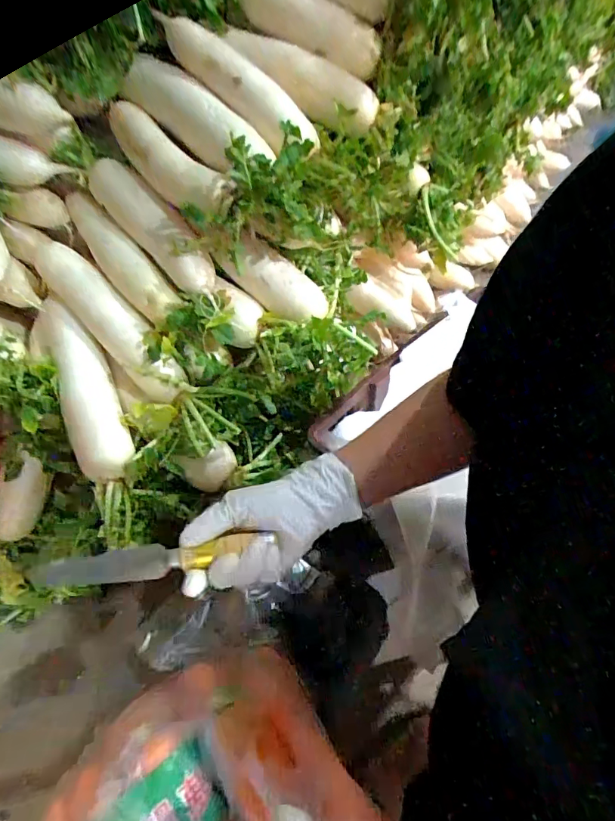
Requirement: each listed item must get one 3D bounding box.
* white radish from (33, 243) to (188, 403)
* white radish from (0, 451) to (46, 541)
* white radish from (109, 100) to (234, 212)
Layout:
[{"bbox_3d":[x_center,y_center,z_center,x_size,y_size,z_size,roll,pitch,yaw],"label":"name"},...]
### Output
[{"bbox_3d":[-0.254,-0.116,0.569,0.260,0.054,0.054,48,64,1],"label":"white radish"},{"bbox_3d":[-0.405,0.116,0.634,0.060,0.129,0.043,15,11,-30],"label":"white radish"},{"bbox_3d":[-0.168,-0.292,0.532,0.050,0.060,0.222,-37,63,-25],"label":"white radish"}]

